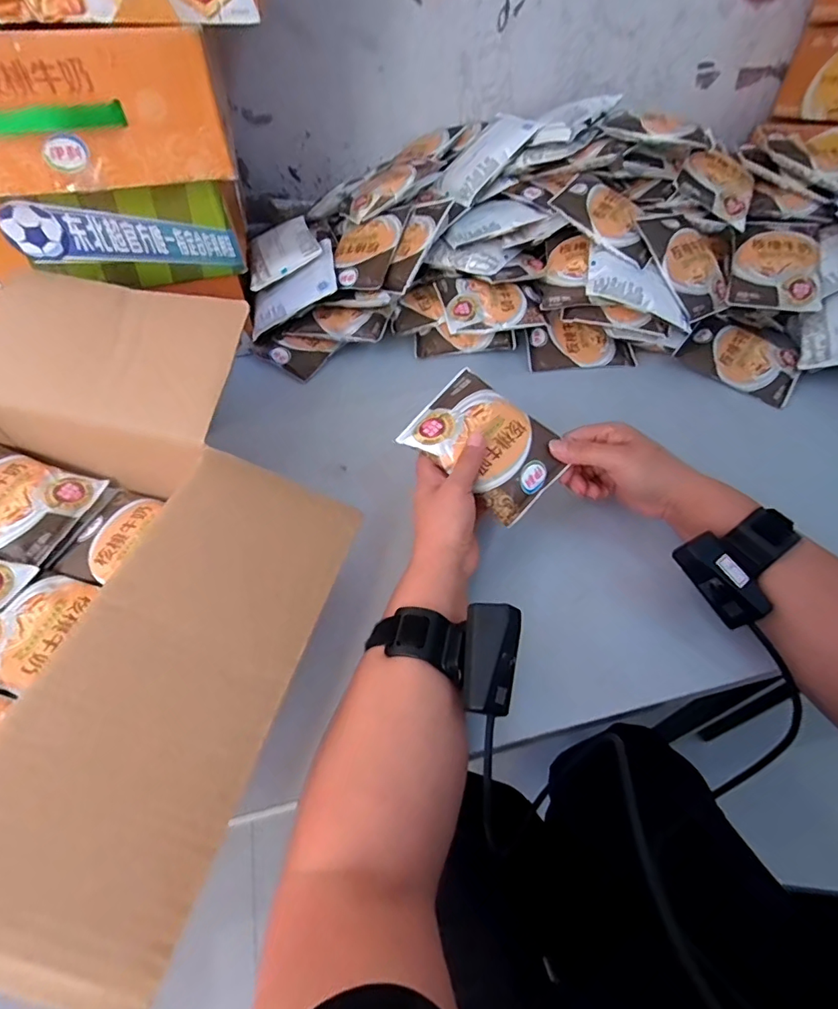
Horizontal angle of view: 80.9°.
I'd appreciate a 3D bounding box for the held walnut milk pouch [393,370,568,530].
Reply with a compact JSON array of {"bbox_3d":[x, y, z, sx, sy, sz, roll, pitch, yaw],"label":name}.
[{"bbox_3d":[0.061,-0.057,0.434,0.129,0.017,0.094,40,76,14],"label":"held walnut milk pouch"}]

